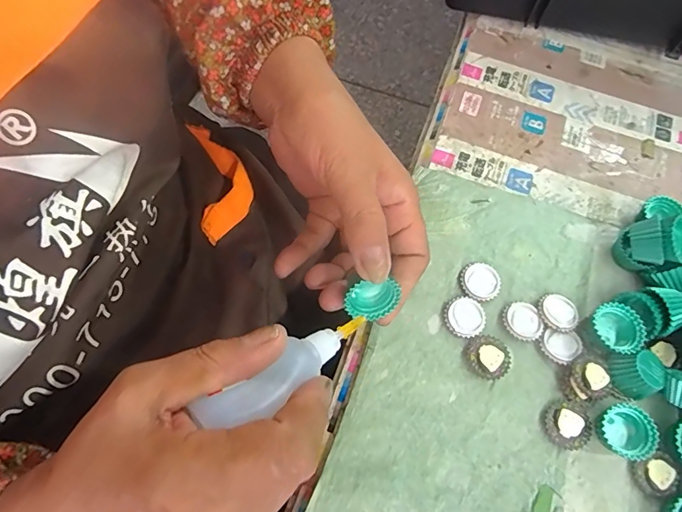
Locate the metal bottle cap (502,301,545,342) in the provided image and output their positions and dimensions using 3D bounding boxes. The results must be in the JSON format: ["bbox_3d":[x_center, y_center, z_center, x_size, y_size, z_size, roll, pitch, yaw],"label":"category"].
[{"bbox_3d":[0.125,0.044,0.303,0.027,0.004,0.025,1,68,-2],"label":"metal bottle cap"}]

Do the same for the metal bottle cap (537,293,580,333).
[{"bbox_3d":[0.150,0.039,0.308,0.027,0.005,0.027,1,68,-2],"label":"metal bottle cap"}]

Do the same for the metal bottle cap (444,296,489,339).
[{"bbox_3d":[0.085,0.042,0.304,0.028,0.004,0.027,1,68,-2],"label":"metal bottle cap"}]

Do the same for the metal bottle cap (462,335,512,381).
[{"bbox_3d":[0.098,0.067,0.295,0.028,0.005,0.028,1,68,-2],"label":"metal bottle cap"}]

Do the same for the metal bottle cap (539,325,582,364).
[{"bbox_3d":[0.147,0.060,0.297,0.027,0.004,0.022,18,69,5],"label":"metal bottle cap"}]

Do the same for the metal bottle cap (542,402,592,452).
[{"bbox_3d":[0.143,0.107,0.281,0.029,0.007,0.027,1,68,-2],"label":"metal bottle cap"}]

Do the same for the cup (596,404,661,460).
[{"bbox_3d":[0.177,0.110,0.275,0.032,0.013,0.028,-38,74,-16],"label":"cup"}]

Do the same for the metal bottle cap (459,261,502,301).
[{"bbox_3d":[0.099,0.018,0.314,0.028,0.004,0.027,1,68,-2],"label":"metal bottle cap"}]

